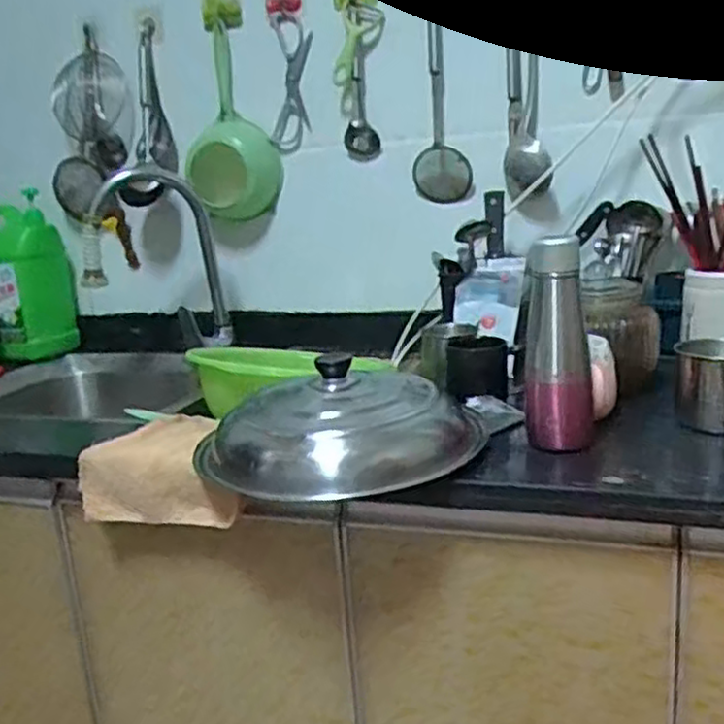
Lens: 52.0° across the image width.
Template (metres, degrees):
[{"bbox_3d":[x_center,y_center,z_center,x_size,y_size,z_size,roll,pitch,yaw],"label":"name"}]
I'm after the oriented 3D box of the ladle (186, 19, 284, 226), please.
[{"bbox_3d":[-0.238,-0.420,1.329,0.148,0.315,0.092,-11,15,-26],"label":"ladle"}]

